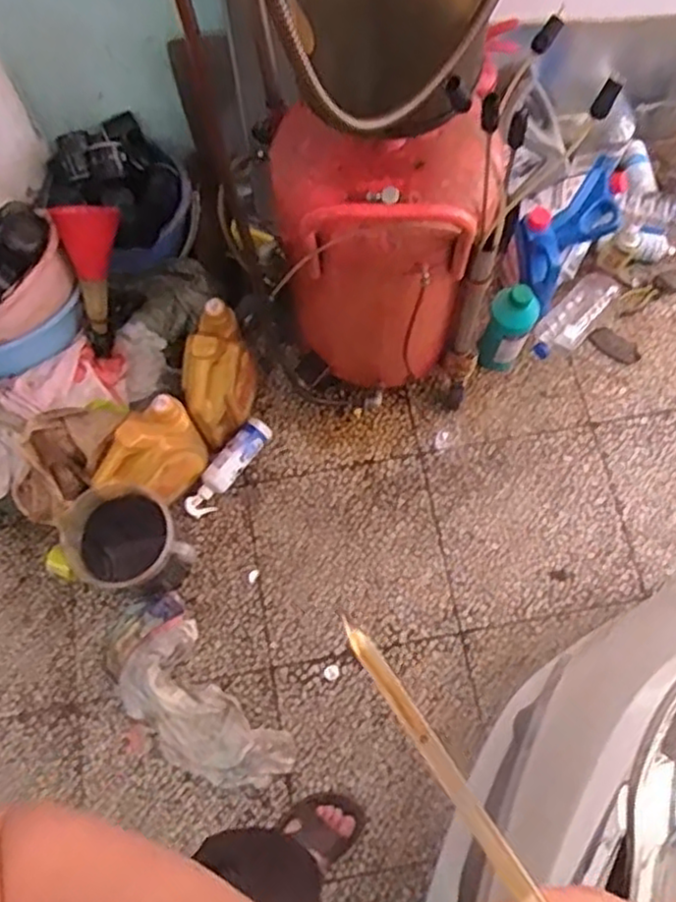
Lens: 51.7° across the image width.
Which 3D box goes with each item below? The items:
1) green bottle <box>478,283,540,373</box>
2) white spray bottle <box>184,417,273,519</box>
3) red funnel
[{"bbox_3d":[0.363,-0.253,1.514,0.099,0.244,0.106,0,72,1],"label":"green bottle"},{"bbox_3d":[-0.237,0.039,1.510,0.059,0.056,0.249,35,76,11],"label":"white spray bottle"},{"bbox_3d":[-0.458,-0.318,1.319,0.095,0.280,0.089,3,28,2],"label":"red funnel"}]

